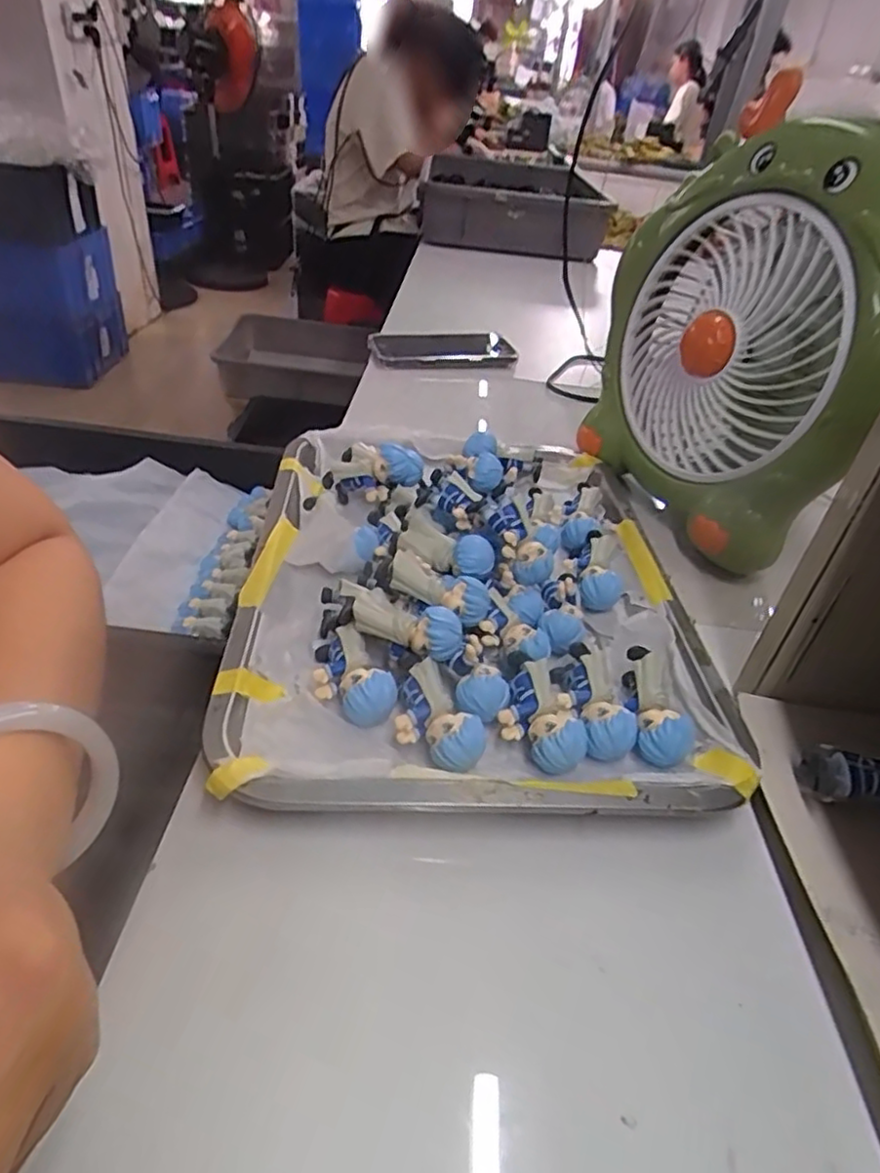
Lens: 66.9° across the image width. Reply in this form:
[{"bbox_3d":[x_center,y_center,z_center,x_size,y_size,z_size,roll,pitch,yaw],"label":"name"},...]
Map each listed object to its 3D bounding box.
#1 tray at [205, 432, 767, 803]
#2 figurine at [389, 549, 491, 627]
[{"bbox_3d":[0.016,-0.016,0.414,0.260,0.039,0.340,3,39,-5],"label":"tray"},{"bbox_3d":[0.000,0.000,0.362,0.057,0.020,0.026,25,41,0],"label":"figurine"}]

